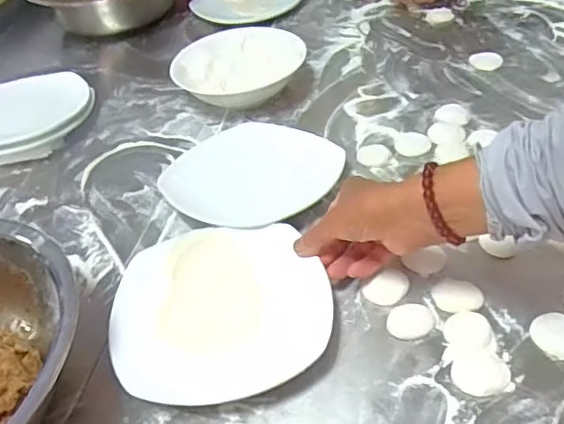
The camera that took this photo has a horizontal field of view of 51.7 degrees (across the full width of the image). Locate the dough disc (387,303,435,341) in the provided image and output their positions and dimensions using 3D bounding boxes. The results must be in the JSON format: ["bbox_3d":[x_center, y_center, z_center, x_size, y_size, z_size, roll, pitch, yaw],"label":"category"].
[{"bbox_3d":[0.107,0.090,0.482,0.037,0.004,0.034,-4,42,4],"label":"dough disc"}]

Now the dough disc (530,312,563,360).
[{"bbox_3d":[0.219,0.097,0.458,0.039,0.004,0.044,-18,43,-12],"label":"dough disc"}]

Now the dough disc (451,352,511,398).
[{"bbox_3d":[0.150,0.122,0.438,0.041,0.006,0.035,1,42,10],"label":"dough disc"}]

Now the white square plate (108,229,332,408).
[{"bbox_3d":[-0.050,0.081,0.500,0.177,0.030,0.165,-10,42,-2],"label":"white square plate"}]

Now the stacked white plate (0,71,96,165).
[{"bbox_3d":[-0.347,-0.123,0.773,0.187,0.044,0.132,-17,42,-10],"label":"stacked white plate"}]

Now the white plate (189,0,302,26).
[{"bbox_3d":[-0.060,-0.382,1.042,0.188,0.014,0.188,-4,42,4],"label":"white plate"}]

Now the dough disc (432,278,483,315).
[{"bbox_3d":[0.149,0.070,0.494,0.039,0.005,0.039,-4,42,4],"label":"dough disc"}]

